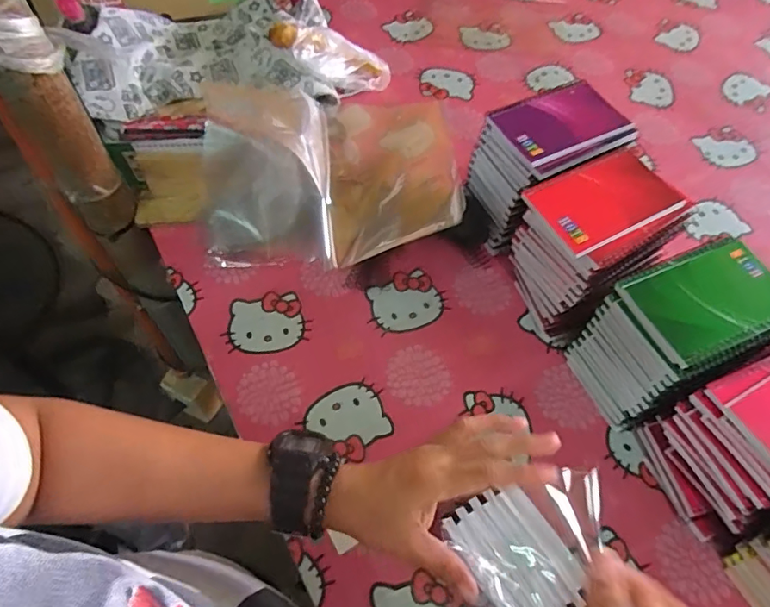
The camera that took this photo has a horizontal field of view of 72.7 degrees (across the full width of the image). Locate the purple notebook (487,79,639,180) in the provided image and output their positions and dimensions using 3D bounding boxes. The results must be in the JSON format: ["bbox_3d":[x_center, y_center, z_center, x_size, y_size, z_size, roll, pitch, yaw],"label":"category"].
[{"bbox_3d":[0.184,-0.185,0.545,0.131,0.014,0.094,-25,63,-16],"label":"purple notebook"}]

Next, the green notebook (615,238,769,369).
[{"bbox_3d":[0.276,-0.004,0.444,0.126,0.012,0.086,-19,62,-13],"label":"green notebook"}]

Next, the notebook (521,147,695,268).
[{"bbox_3d":[0.207,-0.094,0.489,0.121,0.014,0.097,-32,71,-11],"label":"notebook"}]

